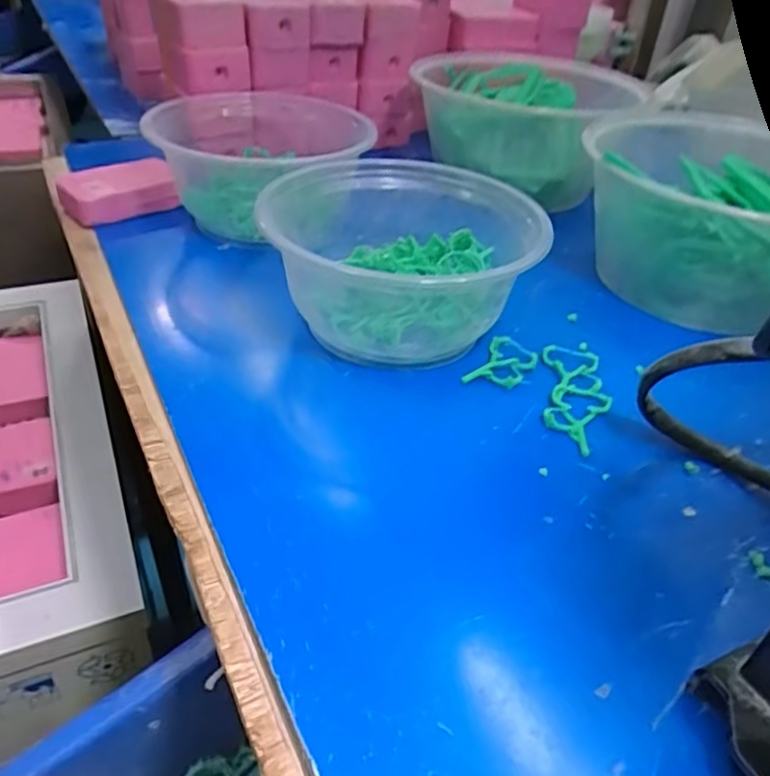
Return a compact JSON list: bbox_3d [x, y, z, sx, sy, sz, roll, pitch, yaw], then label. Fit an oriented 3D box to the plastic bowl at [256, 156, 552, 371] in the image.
[{"bbox_3d":[0.011,-0.064,0.330,0.133,0.061,0.120,19,40,17],"label":"plastic bowl"}]

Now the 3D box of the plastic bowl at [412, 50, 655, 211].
[{"bbox_3d":[0.106,-0.205,0.495,0.156,0.070,0.162,3,38,-2],"label":"plastic bowl"}]

